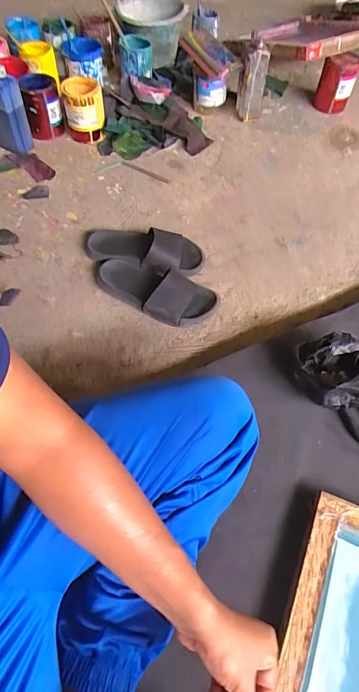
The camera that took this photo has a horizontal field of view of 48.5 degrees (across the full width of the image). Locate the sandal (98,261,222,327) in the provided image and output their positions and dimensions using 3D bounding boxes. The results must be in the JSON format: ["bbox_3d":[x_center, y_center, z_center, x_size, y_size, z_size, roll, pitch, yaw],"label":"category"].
[{"bbox_3d":[-0.052,-0.126,0.892,0.275,0.064,0.115,23,61,15],"label":"sandal"}]

